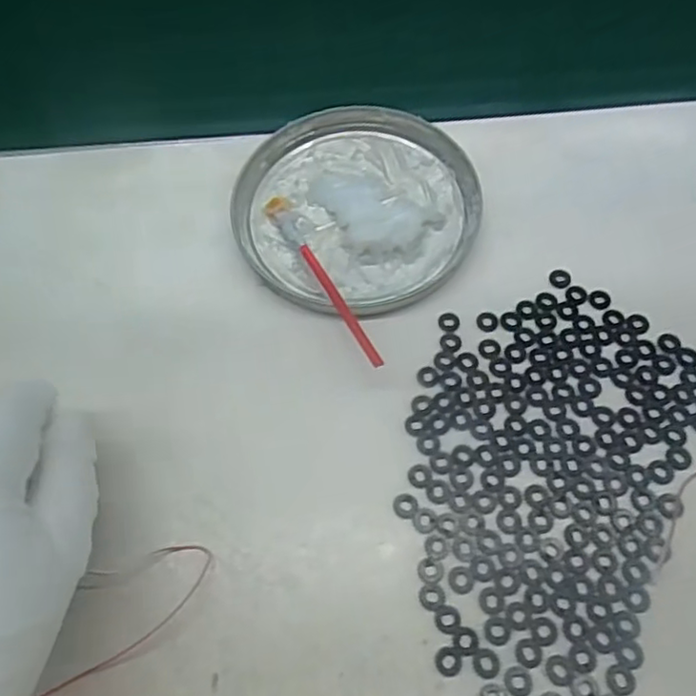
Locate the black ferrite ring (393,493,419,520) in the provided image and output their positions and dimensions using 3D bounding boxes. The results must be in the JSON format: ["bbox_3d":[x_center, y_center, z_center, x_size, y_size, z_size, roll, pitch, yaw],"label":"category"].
[{"bbox_3d":[0.025,0.067,0.276,0.011,0.004,0.011,-2,62,3],"label":"black ferrite ring"}]

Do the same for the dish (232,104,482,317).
[{"bbox_3d":[0.004,-0.078,0.348,0.126,0.014,0.129,-2,62,3],"label":"dish"}]

